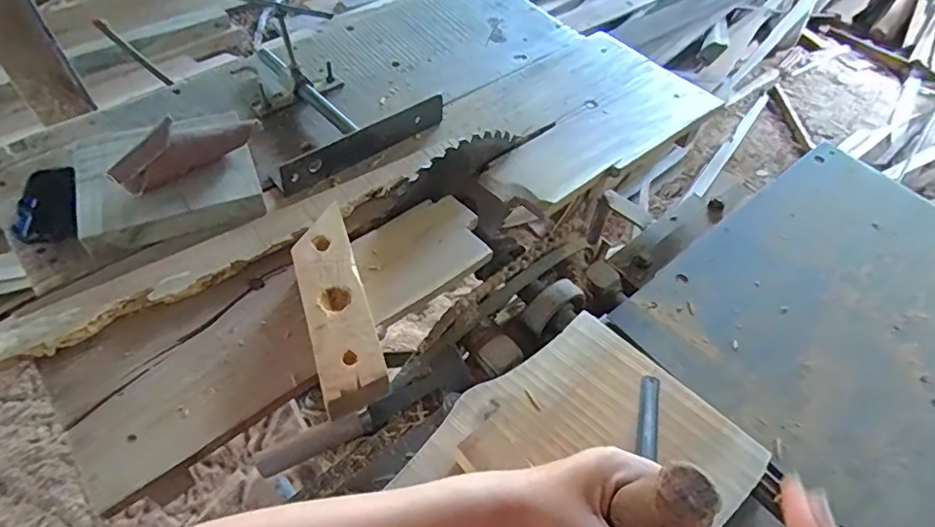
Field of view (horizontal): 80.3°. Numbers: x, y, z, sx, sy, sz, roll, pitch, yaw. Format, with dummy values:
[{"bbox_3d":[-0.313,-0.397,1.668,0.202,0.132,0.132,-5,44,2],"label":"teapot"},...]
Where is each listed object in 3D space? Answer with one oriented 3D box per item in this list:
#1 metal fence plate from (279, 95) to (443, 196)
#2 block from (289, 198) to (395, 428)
[{"bbox_3d":[-0.134,-0.161,0.741,0.248,0.042,0.009,-33,45,-25],"label":"metal fence plate"},{"bbox_3d":[-0.135,0.041,0.567,0.062,0.034,0.219,-15,56,-14],"label":"block"}]

